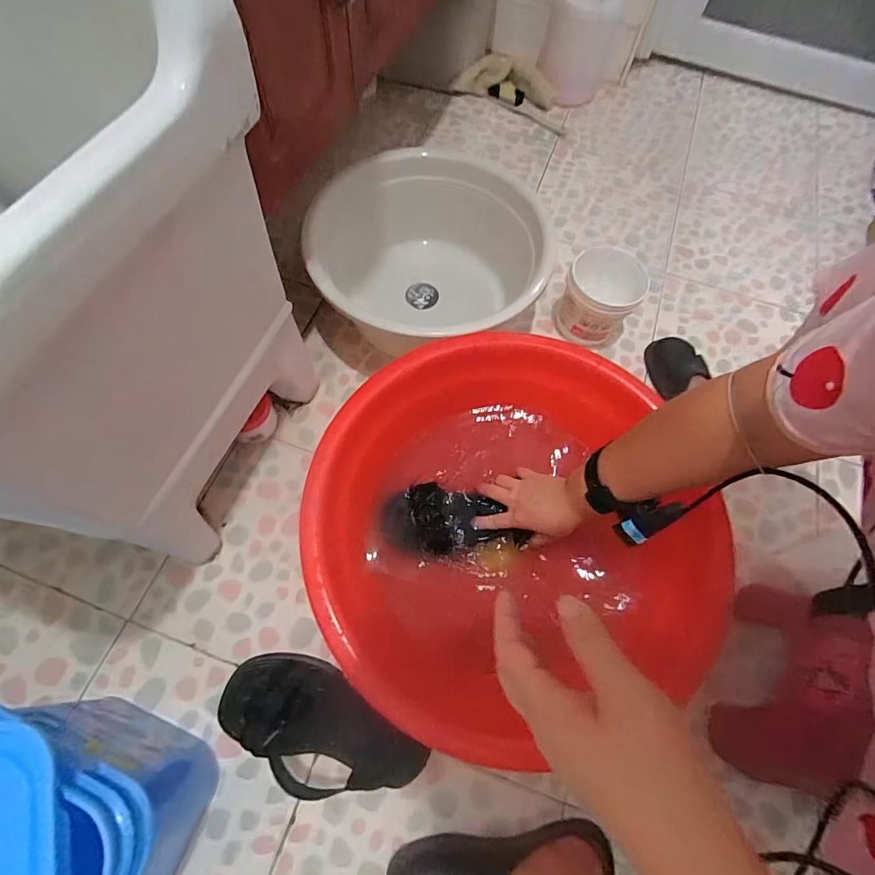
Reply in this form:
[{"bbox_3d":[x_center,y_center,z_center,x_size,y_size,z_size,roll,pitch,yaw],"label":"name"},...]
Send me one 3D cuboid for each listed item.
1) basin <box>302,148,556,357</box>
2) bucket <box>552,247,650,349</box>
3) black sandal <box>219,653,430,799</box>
[{"bbox_3d":[-0.018,-0.290,0.736,0.356,0.155,0.367,1,69,-3],"label":"basin"},{"bbox_3d":[0.272,-0.241,0.754,0.134,0.121,0.119,2,69,-2],"label":"bucket"},{"bbox_3d":[-0.133,0.327,0.496,0.245,0.126,0.097,14,69,3],"label":"black sandal"}]

